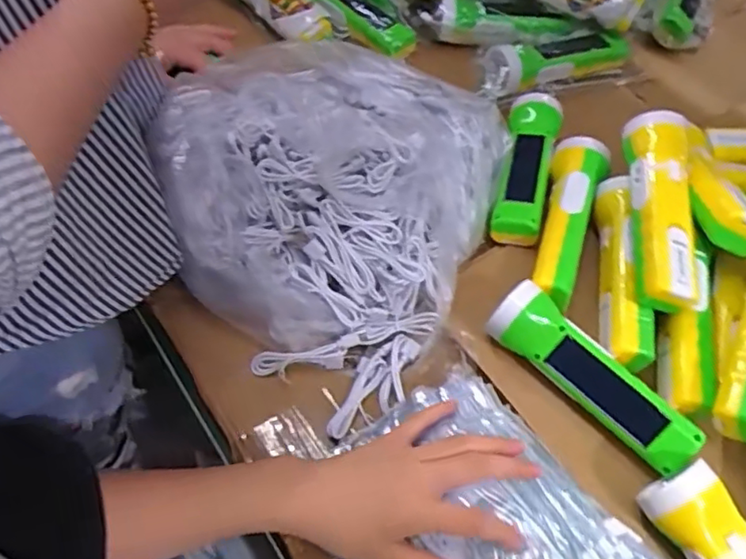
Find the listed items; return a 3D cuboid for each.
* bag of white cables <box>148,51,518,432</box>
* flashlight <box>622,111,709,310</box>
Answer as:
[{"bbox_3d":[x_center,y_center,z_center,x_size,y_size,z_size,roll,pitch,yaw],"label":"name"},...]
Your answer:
[{"bbox_3d":[-0.048,-0.084,0.534,0.282,0.095,0.307,22,58,13],"label":"bag of white cables"},{"bbox_3d":[0.231,-0.055,0.488,0.056,0.057,0.172,4,55,1],"label":"flashlight"}]

